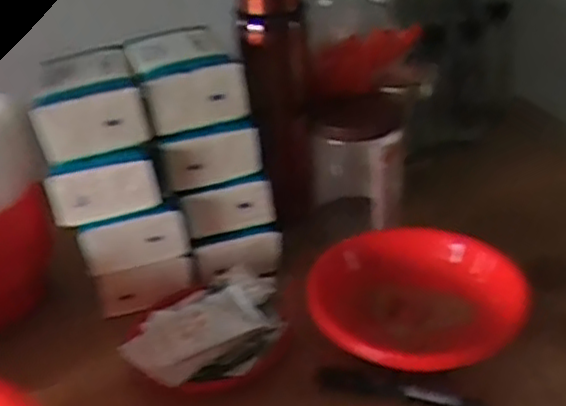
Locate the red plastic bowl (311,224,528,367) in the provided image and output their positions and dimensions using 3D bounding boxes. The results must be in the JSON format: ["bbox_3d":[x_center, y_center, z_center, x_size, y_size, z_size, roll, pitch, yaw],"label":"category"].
[{"bbox_3d":[0.121,0.088,0.628,0.181,0.043,0.168,-27,35,-33],"label":"red plastic bowl"}]

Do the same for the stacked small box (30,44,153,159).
[{"bbox_3d":[-0.182,-0.096,0.652,0.095,0.062,0.109,-12,30,-11],"label":"stacked small box"}]

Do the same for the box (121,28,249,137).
[{"bbox_3d":[-0.102,-0.127,0.685,0.100,0.058,0.144,-13,30,-13],"label":"box"}]

